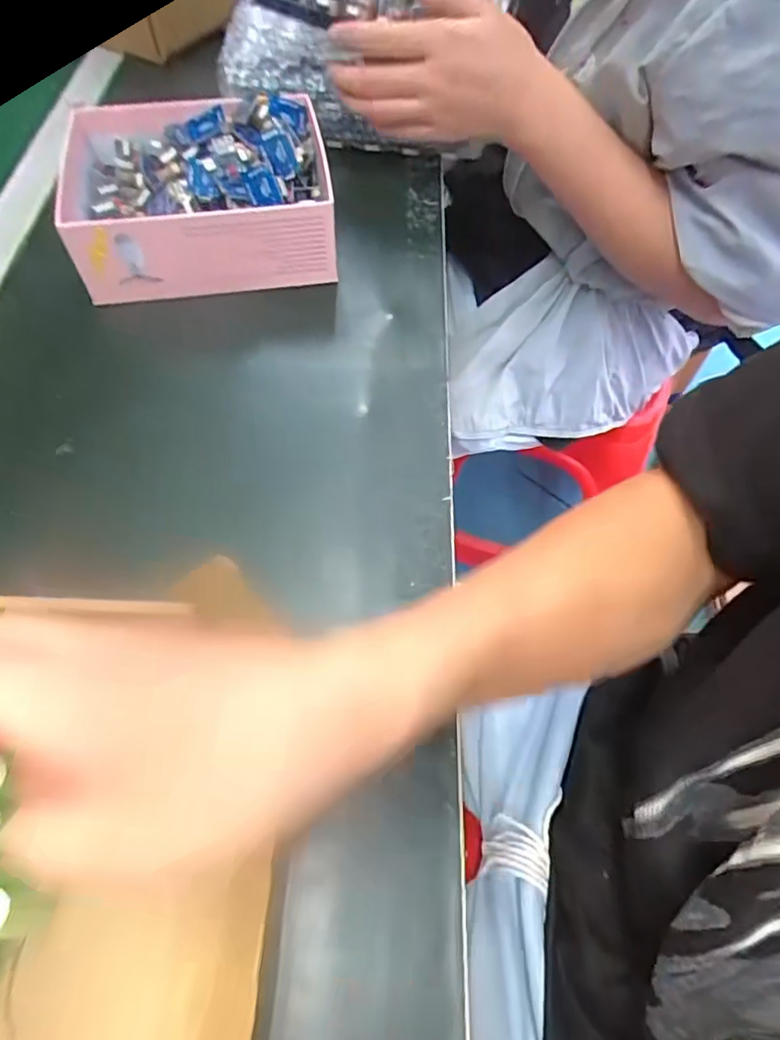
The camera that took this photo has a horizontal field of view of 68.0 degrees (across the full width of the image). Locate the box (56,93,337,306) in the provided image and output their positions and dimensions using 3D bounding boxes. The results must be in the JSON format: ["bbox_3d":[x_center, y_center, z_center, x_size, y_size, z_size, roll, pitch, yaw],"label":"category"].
[{"bbox_3d":[-0.128,-0.223,0.400,0.165,0.064,0.138,-8,62,-7],"label":"box"}]

